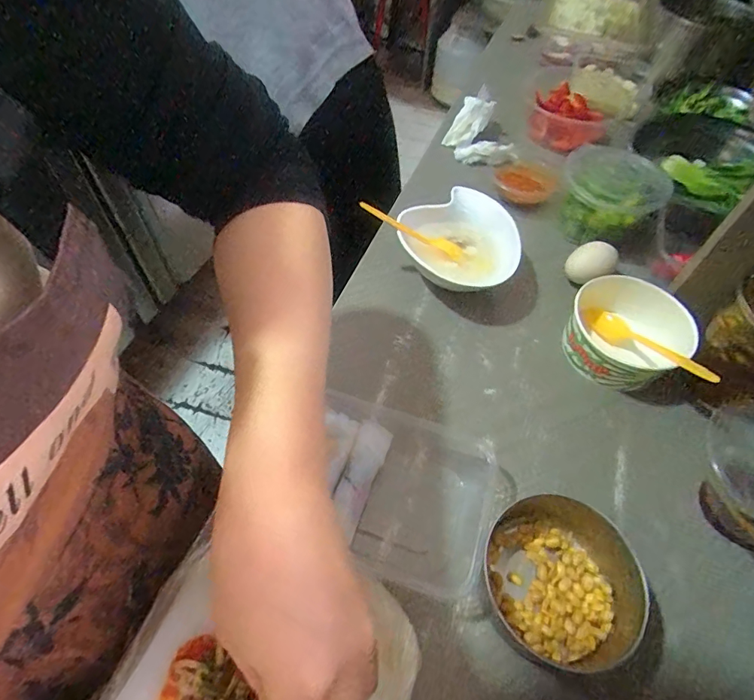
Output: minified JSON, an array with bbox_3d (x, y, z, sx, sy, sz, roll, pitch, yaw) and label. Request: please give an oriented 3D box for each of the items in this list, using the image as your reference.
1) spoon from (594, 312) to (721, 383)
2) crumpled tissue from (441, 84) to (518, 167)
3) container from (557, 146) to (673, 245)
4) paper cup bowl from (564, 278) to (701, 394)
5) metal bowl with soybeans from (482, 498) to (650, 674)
[{"bbox_3d":[0.240,-0.003,0.398,0.018,0.018,0.116,-19,32,-15],"label":"spoon"},{"bbox_3d":[0.135,-0.294,0.610,0.078,0.041,0.115,-14,57,-12],"label":"crumpled tissue"},{"bbox_3d":[0.251,-0.164,0.499,0.108,0.070,0.099,25,58,13],"label":"container"},{"bbox_3d":[0.223,-0.016,0.421,0.093,0.054,0.109,-31,62,-22],"label":"paper cup bowl"},{"bbox_3d":[0.127,0.156,0.305,0.102,0.045,0.091,23,57,12],"label":"metal bowl with soybeans"}]

